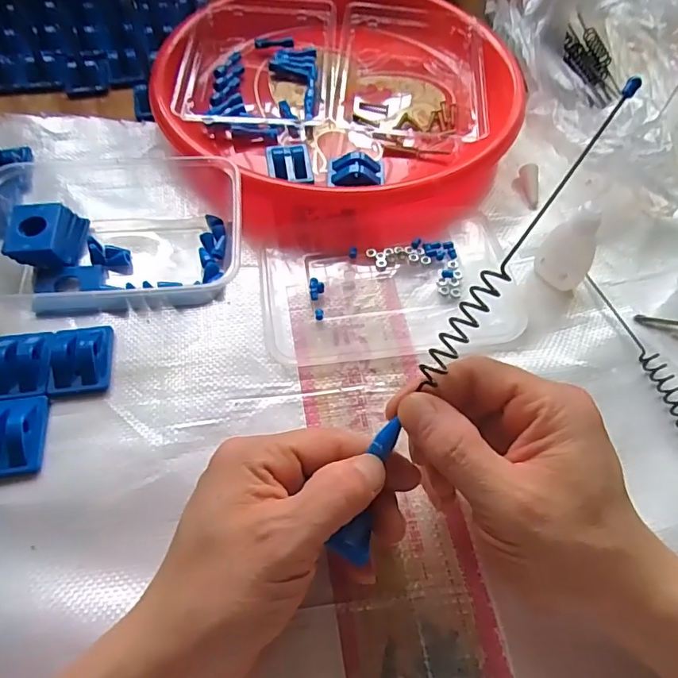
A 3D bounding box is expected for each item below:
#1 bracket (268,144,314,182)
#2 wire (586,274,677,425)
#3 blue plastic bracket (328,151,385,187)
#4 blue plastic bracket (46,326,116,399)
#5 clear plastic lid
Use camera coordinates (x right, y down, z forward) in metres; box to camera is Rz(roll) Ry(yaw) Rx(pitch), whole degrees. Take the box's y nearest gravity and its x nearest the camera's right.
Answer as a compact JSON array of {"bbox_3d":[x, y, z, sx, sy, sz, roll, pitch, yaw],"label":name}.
[{"bbox_3d":[-0.038,-0.136,0.395,0.033,0.011,0.036,-6,77,-8],"label":"bracket"},{"bbox_3d":[0.198,0.025,0.312,0.015,0.010,0.164,-8,59,-7],"label":"wire"},{"bbox_3d":[0.014,-0.129,0.392,0.043,0.012,0.032,-1,59,-3],"label":"blue plastic bracket"},{"bbox_3d":[-0.157,0.010,0.307,0.033,0.014,0.044,-7,59,-6],"label":"blue plastic bracket"},{"bbox_3d":[0.034,-0.035,0.344,0.167,0.009,0.101,-8,59,-7],"label":"clear plastic lid"}]

